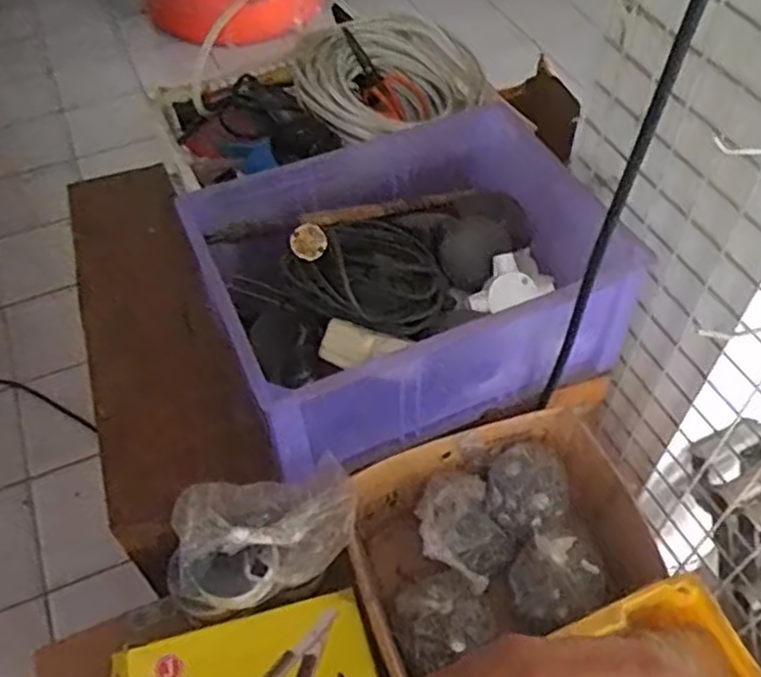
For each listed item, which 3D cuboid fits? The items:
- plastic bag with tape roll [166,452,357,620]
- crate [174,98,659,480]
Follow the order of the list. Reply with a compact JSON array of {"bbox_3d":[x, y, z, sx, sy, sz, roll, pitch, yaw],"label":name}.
[{"bbox_3d":[-0.119,0.207,0.742,0.199,0.129,0.109,-20,54,-14],"label":"plastic bag with tape roll"},{"bbox_3d":[0.041,-0.076,0.849,0.443,0.169,0.335,-20,54,-14],"label":"crate"}]

